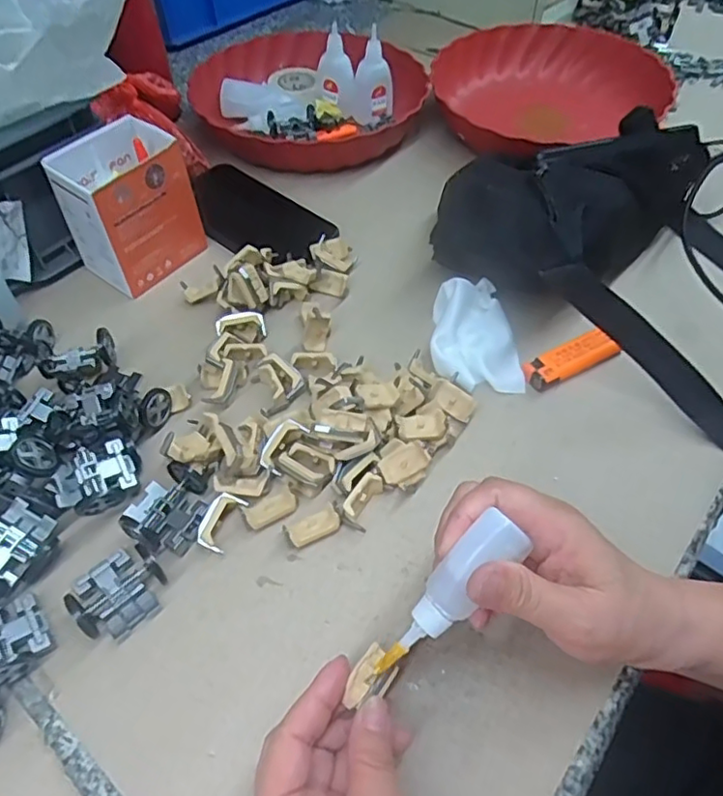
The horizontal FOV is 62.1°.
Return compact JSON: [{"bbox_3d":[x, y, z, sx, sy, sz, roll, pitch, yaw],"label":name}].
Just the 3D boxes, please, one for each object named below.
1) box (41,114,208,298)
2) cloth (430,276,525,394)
[{"bbox_3d":[-0.187,-0.153,0.492,0.068,0.112,0.091,28,58,20],"label":"box"},{"bbox_3d":[0.083,-0.048,0.437,0.063,0.022,0.089,-1,53,-1],"label":"cloth"}]

